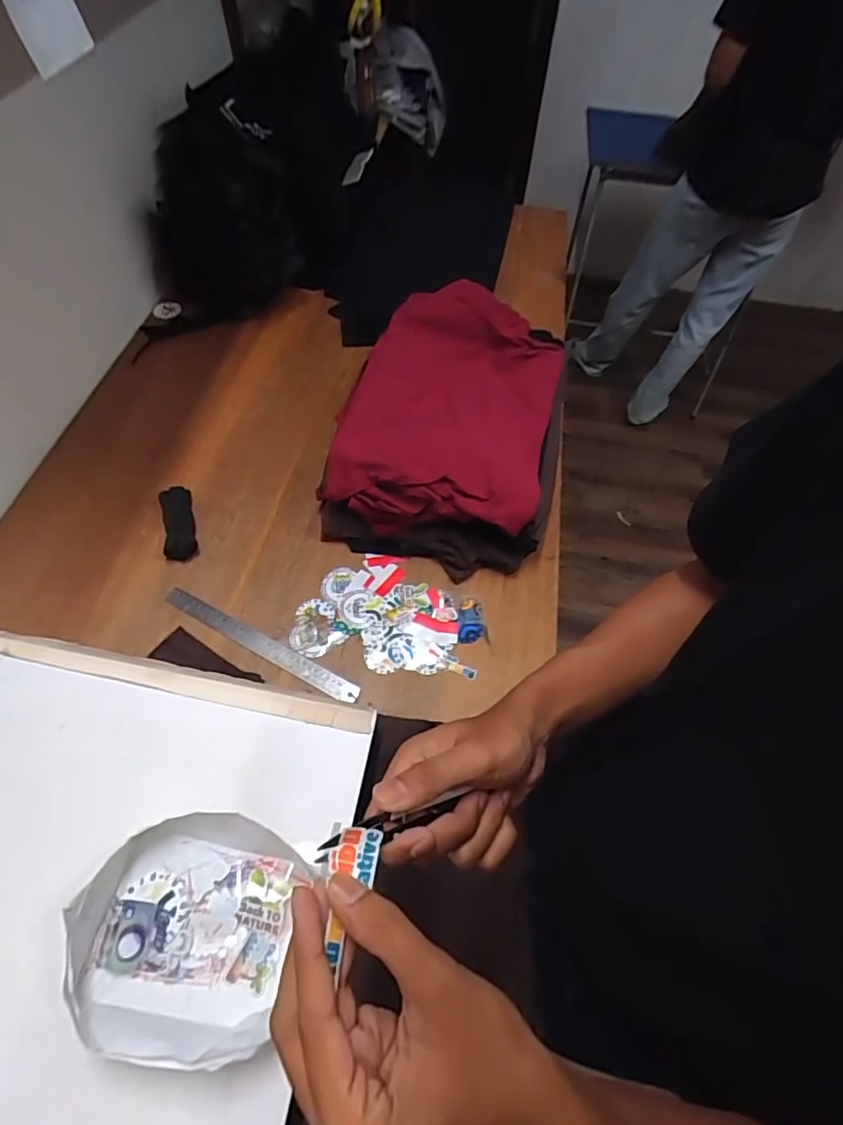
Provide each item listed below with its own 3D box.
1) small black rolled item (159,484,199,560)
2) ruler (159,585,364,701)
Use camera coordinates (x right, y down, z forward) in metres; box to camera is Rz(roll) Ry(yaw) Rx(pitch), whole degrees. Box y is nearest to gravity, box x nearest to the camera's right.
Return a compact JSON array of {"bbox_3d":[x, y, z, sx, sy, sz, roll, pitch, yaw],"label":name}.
[{"bbox_3d":[-0.382,-0.062,0.852,0.048,0.031,0.126,-14,59,-11],"label":"small black rolled item"},{"bbox_3d":[-0.231,0.116,0.771,0.316,0.005,0.029,25,62,11],"label":"ruler"}]

